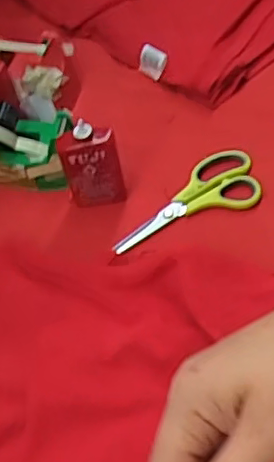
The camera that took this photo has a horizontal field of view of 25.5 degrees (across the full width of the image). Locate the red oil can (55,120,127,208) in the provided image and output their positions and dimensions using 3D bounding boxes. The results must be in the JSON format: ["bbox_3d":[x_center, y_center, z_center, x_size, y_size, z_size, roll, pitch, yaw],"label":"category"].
[{"bbox_3d":[-0.045,-0.062,0.602,0.057,0.111,0.019,-6,58,0],"label":"red oil can"}]

